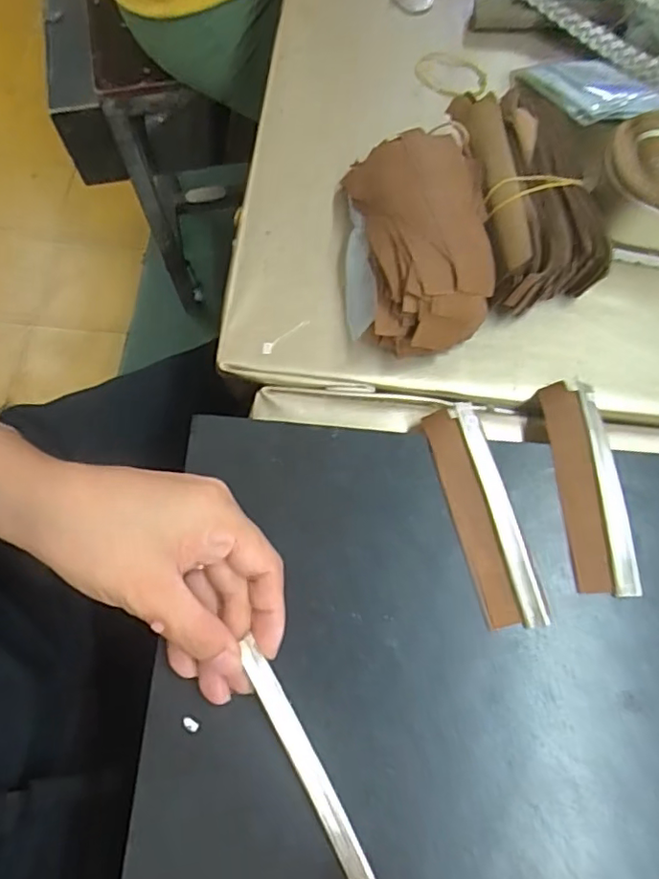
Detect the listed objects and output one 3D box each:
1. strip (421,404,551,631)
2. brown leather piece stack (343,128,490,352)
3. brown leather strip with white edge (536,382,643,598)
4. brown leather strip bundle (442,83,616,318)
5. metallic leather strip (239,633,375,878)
[{"bbox_3d":[0.080,0.038,0.309,0.032,0.004,0.119,-16,75,-5],"label":"strip"},{"bbox_3d":[0.054,-0.121,0.353,0.073,0.059,0.139,-8,74,-2],"label":"brown leather piece stack"},{"bbox_3d":[0.140,0.023,0.321,0.033,0.013,0.119,-7,70,3],"label":"brown leather strip with white edge"},{"bbox_3d":[0.124,-0.147,0.366,0.076,0.049,0.137,-7,74,-2],"label":"brown leather strip bundle"},{"bbox_3d":[-0.010,0.146,0.266,0.012,0.010,0.116,-27,86,-8],"label":"metallic leather strip"}]

